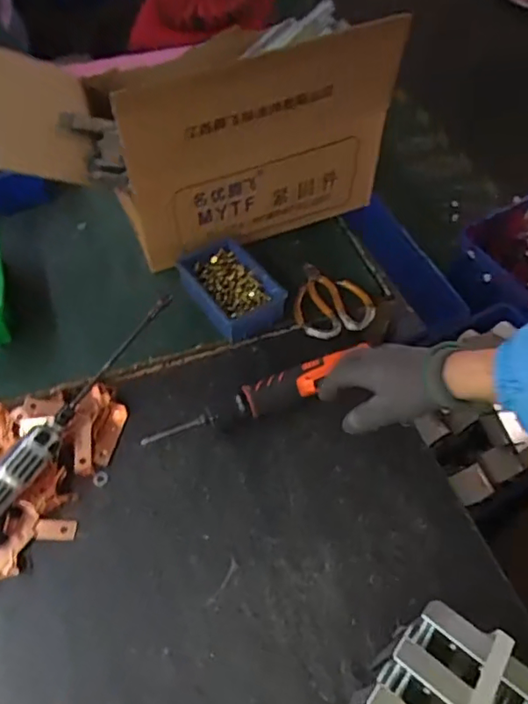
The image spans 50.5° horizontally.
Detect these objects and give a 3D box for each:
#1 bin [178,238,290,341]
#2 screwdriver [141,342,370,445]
[{"bbox_3d":[-0.047,-0.082,0.776,0.100,0.059,0.153,-30,61,-19],"label":"bin"},{"bbox_3d":[-0.009,0.051,0.683,0.280,0.041,0.057,-23,58,-8],"label":"screwdriver"}]

